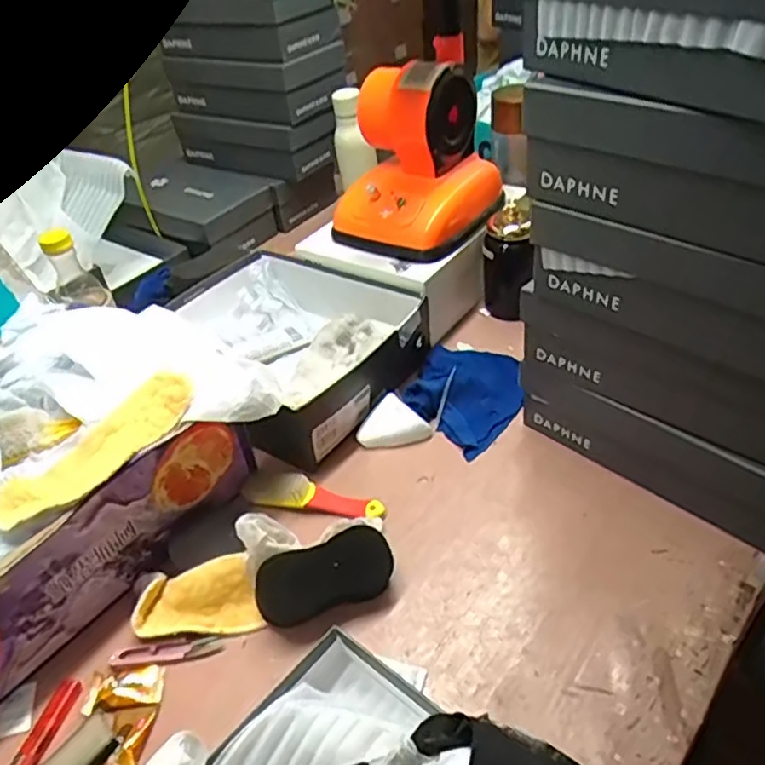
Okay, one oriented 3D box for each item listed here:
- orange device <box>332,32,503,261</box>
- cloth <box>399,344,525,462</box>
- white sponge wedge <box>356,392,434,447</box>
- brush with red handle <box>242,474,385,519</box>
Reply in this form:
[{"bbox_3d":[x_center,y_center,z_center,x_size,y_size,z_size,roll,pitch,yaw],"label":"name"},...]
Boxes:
[{"bbox_3d":[0.042,-0.304,0.897,0.183,0.198,0.187,19,47,29],"label":"orange device"},{"bbox_3d":[0.101,0.005,0.834,0.149,0.040,0.154,-35,47,-29],"label":"cloth"},{"bbox_3d":[0.012,0.052,0.792,0.070,0.034,0.063,25,50,33],"label":"white sponge wedge"},{"bbox_3d":[-0.076,0.122,0.728,0.157,0.027,0.040,5,41,15],"label":"brush with red handle"}]

